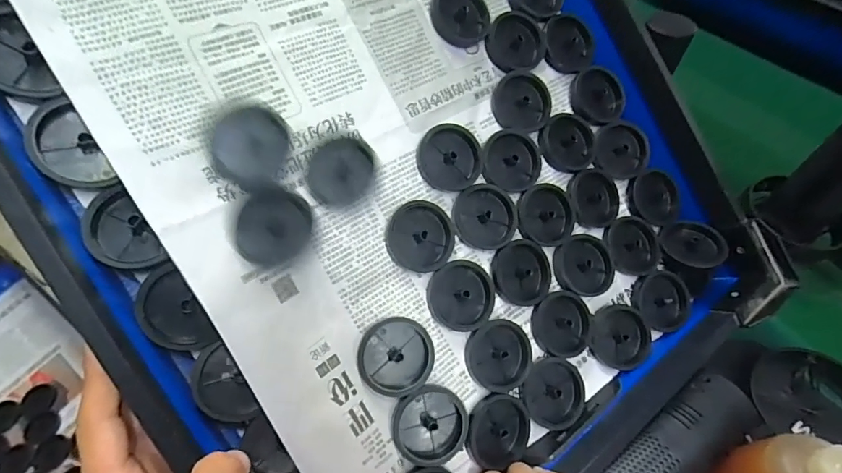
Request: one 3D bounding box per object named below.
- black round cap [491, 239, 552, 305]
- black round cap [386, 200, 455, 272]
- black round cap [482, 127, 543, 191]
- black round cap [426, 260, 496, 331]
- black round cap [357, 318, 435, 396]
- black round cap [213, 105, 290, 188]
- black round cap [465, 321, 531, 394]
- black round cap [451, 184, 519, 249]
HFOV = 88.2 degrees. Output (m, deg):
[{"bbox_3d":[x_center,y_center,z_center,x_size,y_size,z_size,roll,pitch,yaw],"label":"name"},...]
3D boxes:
[{"bbox_3d":[0.083,0.029,0.353,0.053,0.007,0.050,3,82,-25],"label":"black round cap"},{"bbox_3d":[0.000,0.000,0.330,0.052,0.007,0.052,4,80,-22],"label":"black round cap"},{"bbox_3d":[0.076,-0.065,0.365,0.053,0.010,0.047,21,90,-12],"label":"black round cap"},{"bbox_3d":[0.030,0.045,0.334,0.051,0.012,0.050,1,86,-18],"label":"black round cap"},{"bbox_3d":[-0.018,0.085,0.308,0.053,0.006,0.053,1,78,-4],"label":"black round cap"},{"bbox_3d":[-0.112,-0.060,0.286,0.006,0.044,0.052,-3,66,55],"label":"black round cap"},{"bbox_3d":[0.060,0.092,0.337,0.051,0.008,0.053,2,84,-18],"label":"black round cap"},{"bbox_3d":[0.052,-0.017,0.352,0.052,0.007,0.051,1,84,-10],"label":"black round cap"}]

